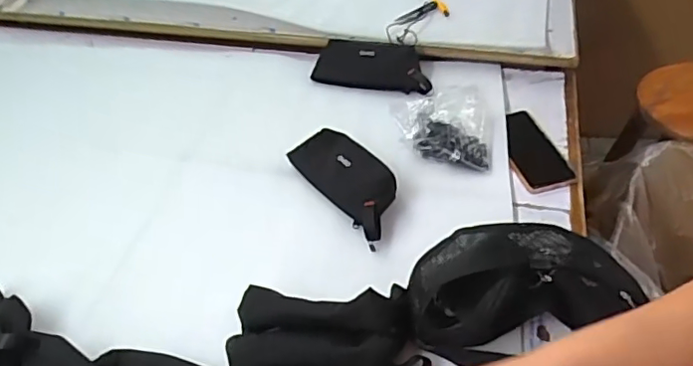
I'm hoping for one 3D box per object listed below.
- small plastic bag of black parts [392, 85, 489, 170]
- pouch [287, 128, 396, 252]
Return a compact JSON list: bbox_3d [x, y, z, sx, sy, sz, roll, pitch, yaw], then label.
[{"bbox_3d":[0.143,-0.089,0.850,0.143,0.051,0.151,2,46,6],"label":"small plastic bag of black parts"},{"bbox_3d":[-0.001,-0.008,0.789,0.081,0.049,0.205,-30,51,-23],"label":"pouch"}]

